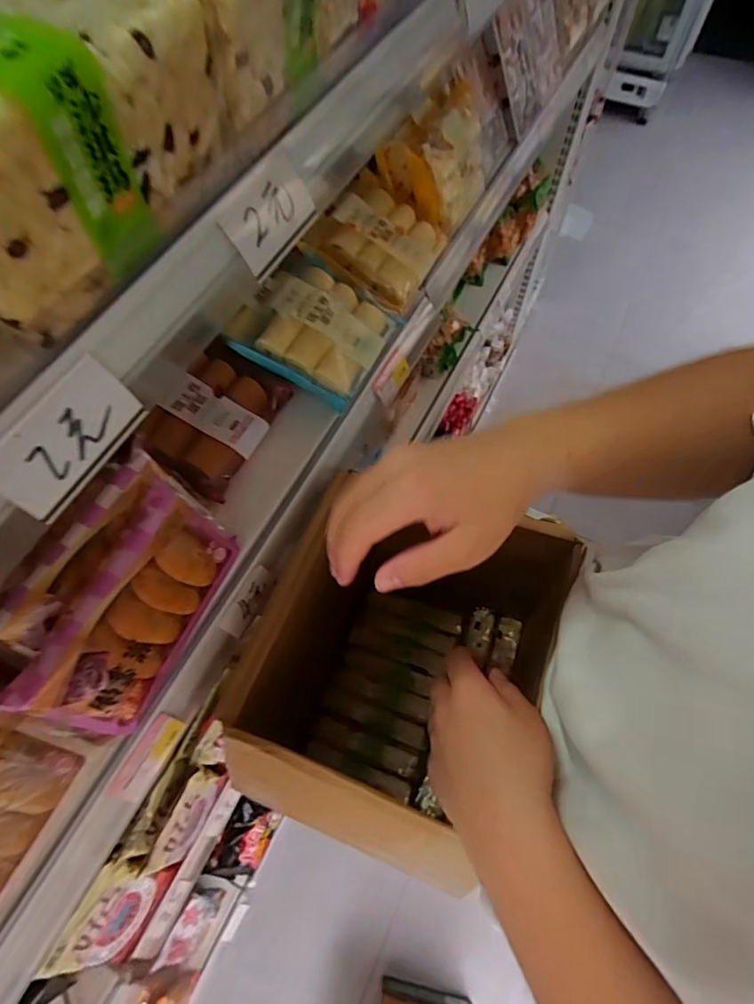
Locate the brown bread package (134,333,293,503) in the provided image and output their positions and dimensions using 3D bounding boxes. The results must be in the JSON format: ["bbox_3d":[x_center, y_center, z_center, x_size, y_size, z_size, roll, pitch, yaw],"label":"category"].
[{"bbox_3d":[-0.176,-0.091,0.518,0.120,0.045,0.161,31,65,-11],"label":"brown bread package"}]

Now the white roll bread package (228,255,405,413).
[{"bbox_3d":[-0.063,-0.195,0.561,0.135,0.050,0.148,34,71,-12],"label":"white roll bread package"}]

